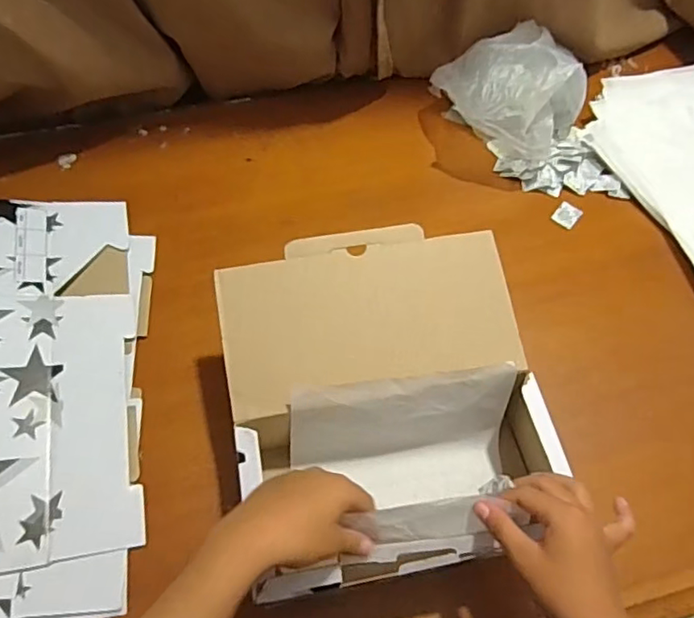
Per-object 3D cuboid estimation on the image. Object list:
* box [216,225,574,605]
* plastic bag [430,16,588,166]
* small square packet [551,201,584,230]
[{"bbox_3d":[0.035,0.096,0.568,0.270,0.175,0.284,-9,60,-5],"label":"box"},{"bbox_3d":[0.223,-0.303,0.799,0.184,0.137,0.212,33,65,18],"label":"plastic bag"},{"bbox_3d":[0.293,-0.125,0.770,0.030,0.004,0.040,35,66,19],"label":"small square packet"}]

